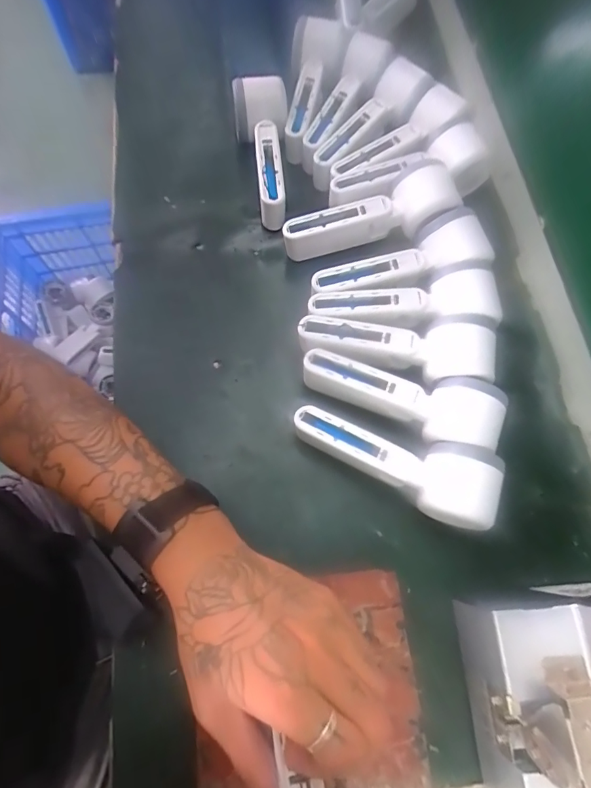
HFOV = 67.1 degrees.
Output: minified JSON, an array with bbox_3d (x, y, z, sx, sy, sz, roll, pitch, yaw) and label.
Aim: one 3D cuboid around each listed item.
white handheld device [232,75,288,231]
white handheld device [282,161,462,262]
[{"bbox_3d":[-0.029,-0.238,0.448,0.053,0.067,0.144,-7,71,-3],"label":"white handheld device"},{"bbox_3d":[0.068,-0.165,0.419,0.158,0.042,0.052,-18,71,8],"label":"white handheld device"}]

